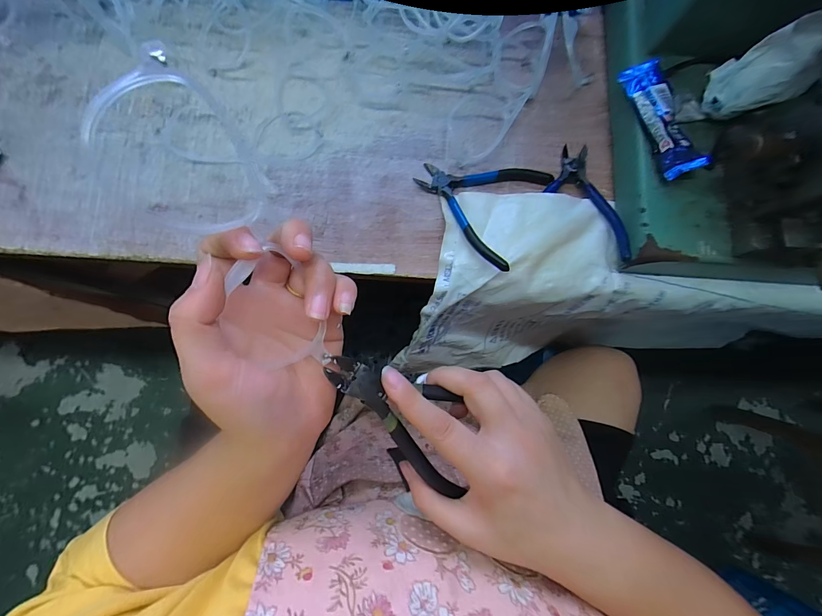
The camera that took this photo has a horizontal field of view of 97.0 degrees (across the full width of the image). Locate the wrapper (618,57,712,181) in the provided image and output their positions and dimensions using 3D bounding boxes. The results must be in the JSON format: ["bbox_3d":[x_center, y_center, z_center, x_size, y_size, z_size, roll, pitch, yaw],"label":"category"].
[{"bbox_3d":[0.214,-0.165,0.309,0.034,0.024,0.120,-5,80,-2],"label":"wrapper"}]

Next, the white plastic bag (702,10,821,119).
[{"bbox_3d":[0.275,-0.182,0.278,0.054,0.069,0.033,-1,80,-2],"label":"white plastic bag"}]

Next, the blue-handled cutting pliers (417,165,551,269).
[{"bbox_3d":[0.059,-0.104,0.331,0.109,0.027,0.109,30,80,4],"label":"blue-handled cutting pliers"}]

